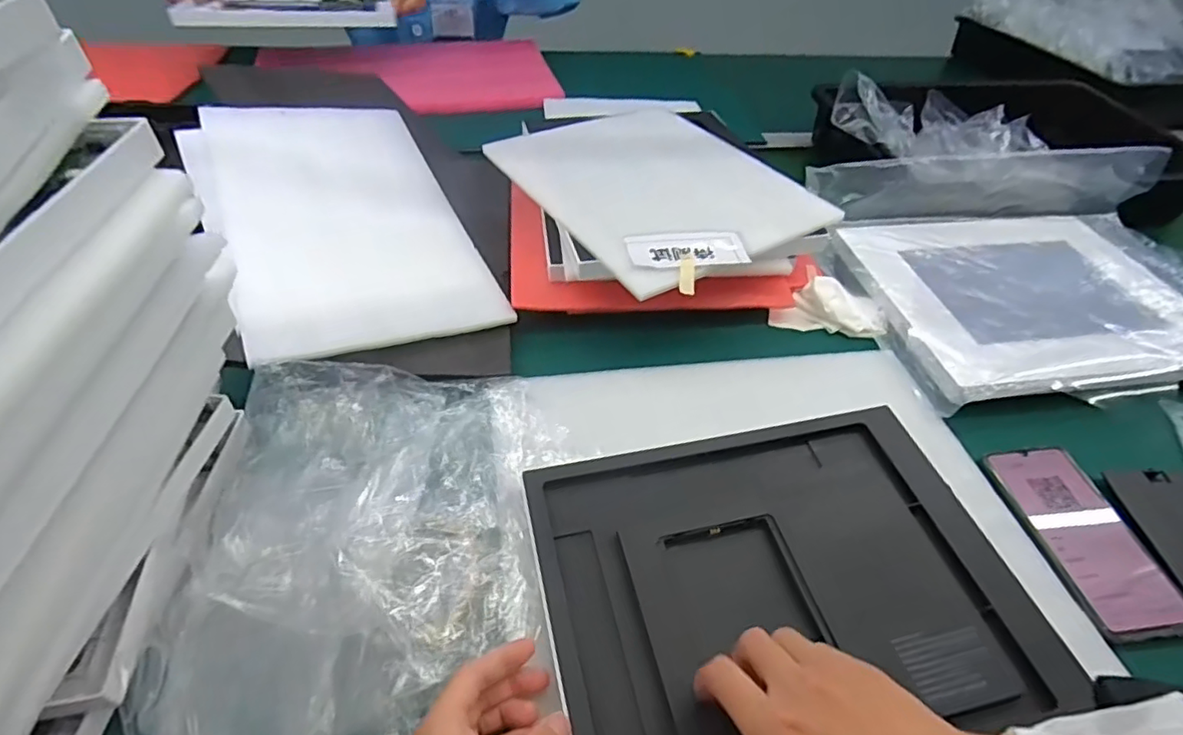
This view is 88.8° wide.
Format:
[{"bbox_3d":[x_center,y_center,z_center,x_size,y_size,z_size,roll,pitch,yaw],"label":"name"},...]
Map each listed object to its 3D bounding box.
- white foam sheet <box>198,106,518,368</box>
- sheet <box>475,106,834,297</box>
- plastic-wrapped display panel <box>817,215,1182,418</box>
[{"bbox_3d":[-0.253,-0.166,0.619,0.219,0.012,0.398,-13,54,-27],"label":"white foam sheet"},{"bbox_3d":[0.062,-0.195,0.629,0.242,0.015,0.309,-24,51,-24],"label":"sheet"},{"bbox_3d":[0.453,-0.076,0.613,0.357,0.032,0.270,-7,46,-3],"label":"plastic-wrapped display panel"}]

